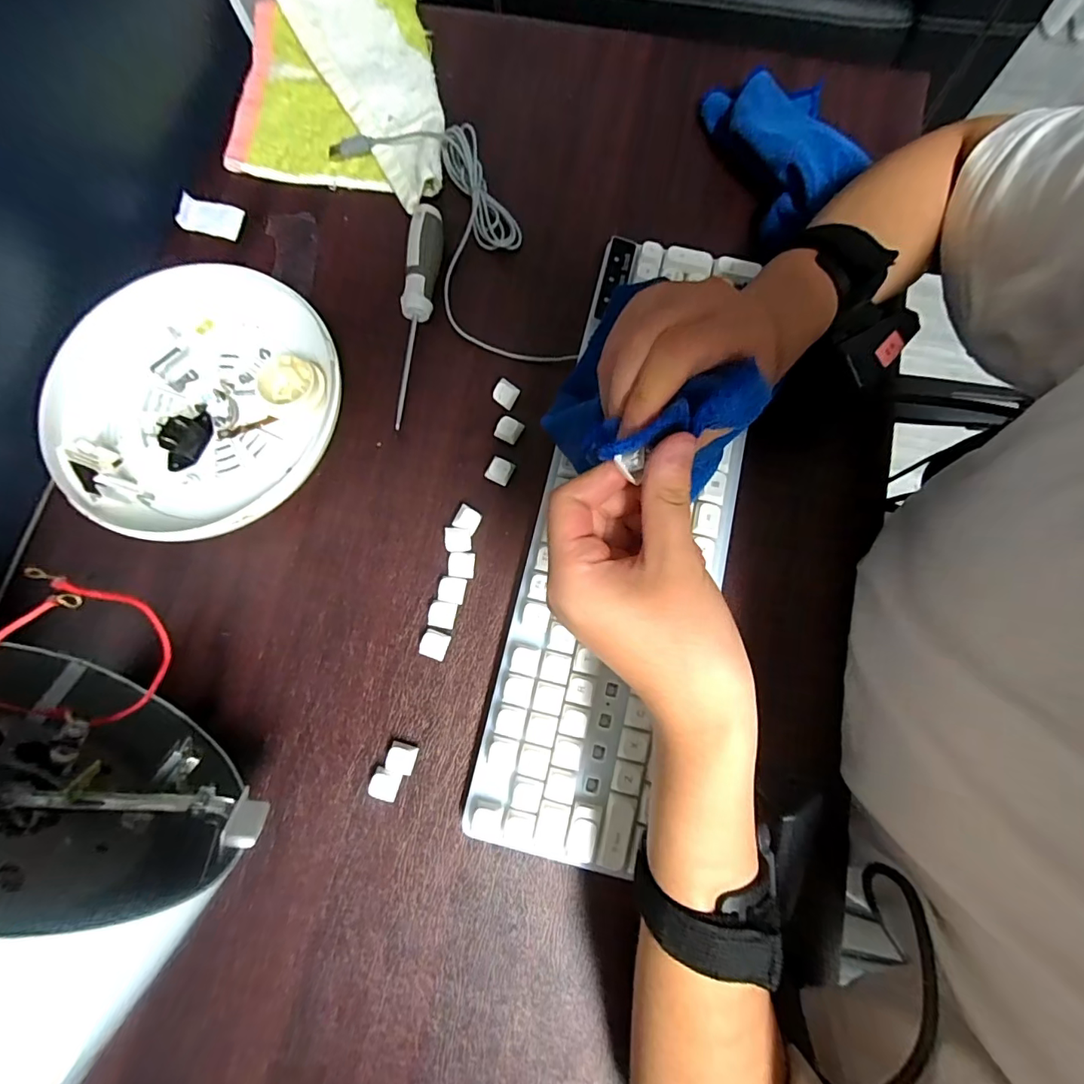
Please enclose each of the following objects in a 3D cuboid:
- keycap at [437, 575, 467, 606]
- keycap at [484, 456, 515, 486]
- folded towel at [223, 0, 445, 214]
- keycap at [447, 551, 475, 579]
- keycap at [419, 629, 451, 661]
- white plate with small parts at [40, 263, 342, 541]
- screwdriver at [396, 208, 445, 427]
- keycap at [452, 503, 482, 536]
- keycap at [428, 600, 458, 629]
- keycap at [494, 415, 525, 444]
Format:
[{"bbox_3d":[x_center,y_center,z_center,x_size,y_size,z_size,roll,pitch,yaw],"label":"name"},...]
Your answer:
[{"bbox_3d":[-0.062,0.033,0.334,0.018,0.008,0.018,9,79,3],"label":"keycap"},{"bbox_3d":[-0.030,-0.051,0.351,0.017,0.008,0.018,27,81,6],"label":"keycap"},{"bbox_3d":[-0.167,-0.402,0.422,0.183,0.027,0.227,5,79,2],"label":"folded towel"},{"bbox_3d":[-0.056,0.016,0.338,0.018,0.006,0.018,4,79,2],"label":"keycap"},{"bbox_3d":[-0.072,0.069,0.328,0.017,0.008,0.018,17,80,5],"label":"keycap"},{"bbox_3d":[-0.248,-0.110,0.357,0.192,0.034,0.215,13,80,4],"label":"white plate with small parts"},{"bbox_3d":[-0.096,-0.173,0.371,0.023,0.028,0.170,6,79,3],"label":"screwdriver"},{"bbox_3d":[-0.052,-0.015,0.342,0.016,0.011,0.017,26,81,6],"label":"keycap"},{"bbox_3d":[-0.068,0.049,0.331,0.018,0.007,0.018,9,79,3],"label":"keycap"},{"bbox_3d":[-0.024,-0.082,0.357,0.018,0.011,0.017,32,81,7],"label":"keycap"}]

